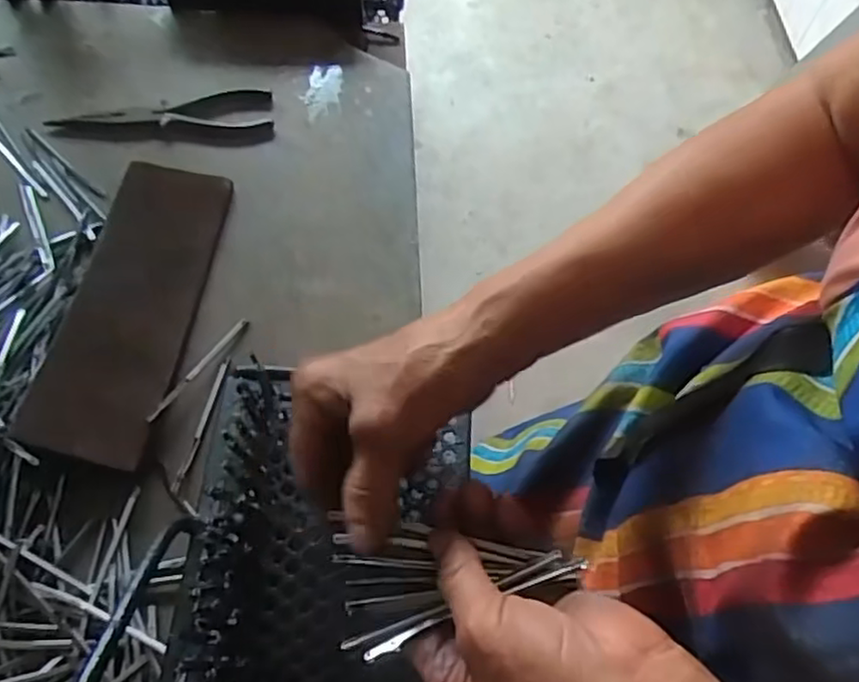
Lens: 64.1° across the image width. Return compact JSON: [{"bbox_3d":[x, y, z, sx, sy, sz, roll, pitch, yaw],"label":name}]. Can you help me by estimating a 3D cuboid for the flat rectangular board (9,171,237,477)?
[{"bbox_3d":[-0.217,-0.030,0.509,0.087,0.015,0.246,11,59,-10],"label":"flat rectangular board"}]

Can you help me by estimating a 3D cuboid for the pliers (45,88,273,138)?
[{"bbox_3d":[-0.234,-0.200,0.606,0.186,0.009,0.054,-4,62,-6],"label":"pliers"}]

